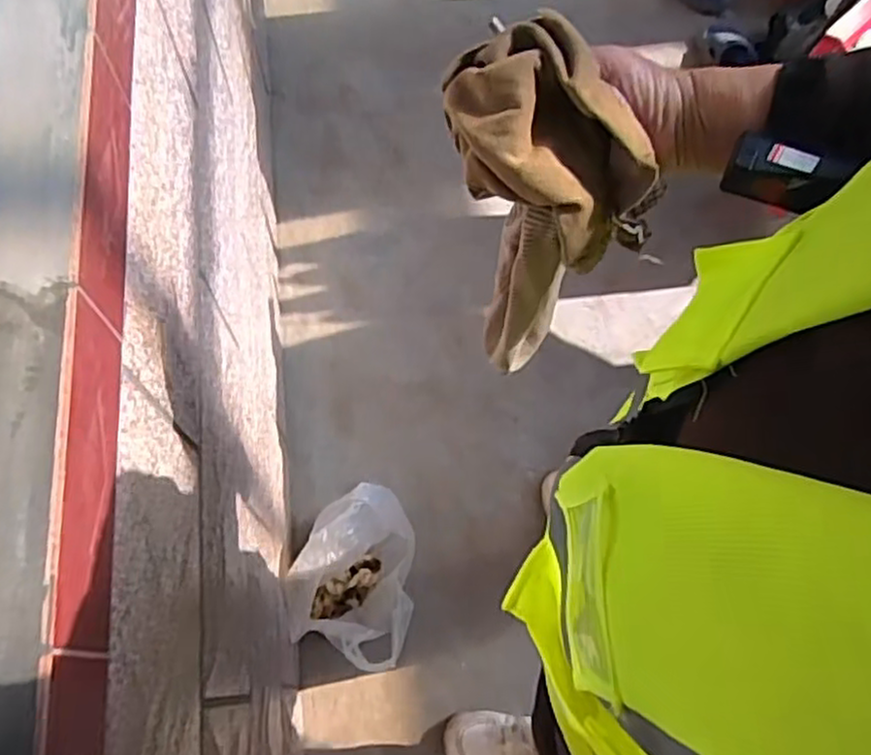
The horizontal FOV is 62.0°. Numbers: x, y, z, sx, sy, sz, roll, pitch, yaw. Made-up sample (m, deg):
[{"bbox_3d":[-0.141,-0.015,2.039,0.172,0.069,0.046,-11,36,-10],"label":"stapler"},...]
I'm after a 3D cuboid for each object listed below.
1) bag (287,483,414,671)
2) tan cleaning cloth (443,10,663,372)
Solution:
[{"bbox_3d":[-0.128,0.313,1.147,0.179,0.209,0.255,0,67,-3],"label":"bag"},{"bbox_3d":[0.070,-0.086,0.516,0.127,0.302,0.082,33,66,18],"label":"tan cleaning cloth"}]

